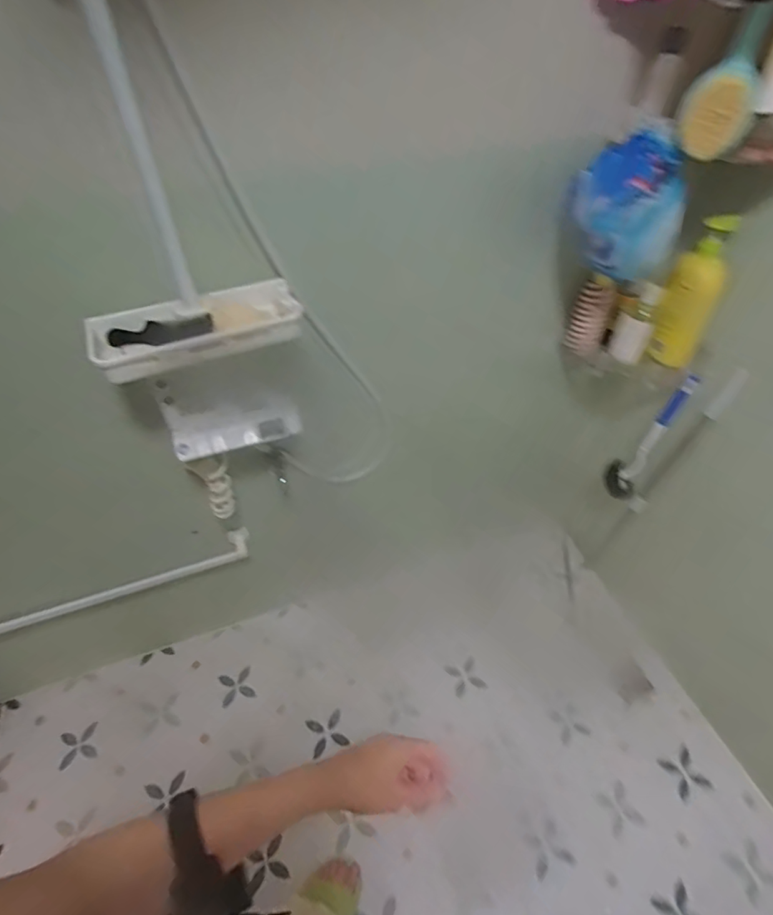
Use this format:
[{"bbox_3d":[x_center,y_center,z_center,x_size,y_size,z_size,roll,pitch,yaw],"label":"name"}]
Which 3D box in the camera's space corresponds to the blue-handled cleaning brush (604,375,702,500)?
[{"bbox_3d":[0.581,-0.038,1.114,0.084,0.366,0.034,26,51,23],"label":"blue-handled cleaning brush"}]

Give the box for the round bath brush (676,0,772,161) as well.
[{"bbox_3d":[0.441,-0.480,0.636,0.087,0.152,0.026,20,51,19],"label":"round bath brush"}]

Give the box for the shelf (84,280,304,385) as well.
[{"bbox_3d":[-0.265,-0.179,0.701,0.285,0.058,0.117,-18,49,-15],"label":"shelf"}]

